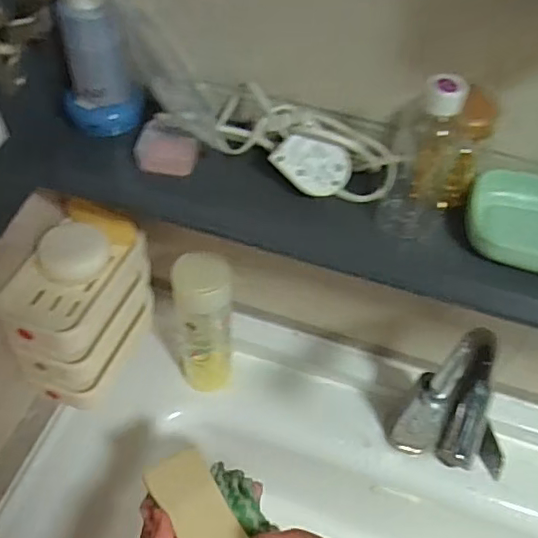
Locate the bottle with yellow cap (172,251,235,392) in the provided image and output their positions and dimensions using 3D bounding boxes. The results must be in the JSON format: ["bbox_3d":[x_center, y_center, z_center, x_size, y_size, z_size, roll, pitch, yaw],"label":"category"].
[{"bbox_3d":[-0.068,0.066,0.626,0.061,0.203,0.049,1,52,-4],"label":"bottle with yellow cap"}]

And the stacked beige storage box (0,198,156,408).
[{"bbox_3d":[-0.184,0.035,0.558,0.090,0.128,0.151,24,54,13],"label":"stacked beige storage box"}]

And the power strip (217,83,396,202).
[{"bbox_3d":[0.024,-0.095,0.437,0.153,0.039,0.068,21,54,12],"label":"power strip"}]

